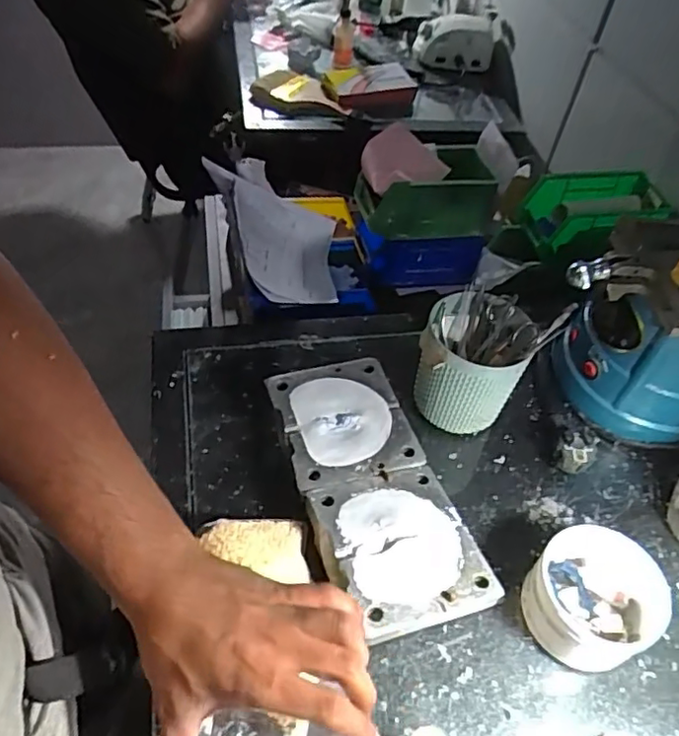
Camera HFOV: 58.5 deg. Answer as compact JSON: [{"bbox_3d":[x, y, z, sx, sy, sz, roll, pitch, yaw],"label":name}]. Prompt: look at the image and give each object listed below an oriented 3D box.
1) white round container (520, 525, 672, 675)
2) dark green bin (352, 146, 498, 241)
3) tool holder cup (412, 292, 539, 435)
[{"bbox_3d":[0.199,0.180,0.476,0.107,0.059,0.095,-22,55,-24],"label":"white round container"},{"bbox_3d":[0.118,-0.243,0.832,0.171,0.085,0.098,-4,49,-11],"label":"dark green bin"},{"bbox_3d":[0.122,0.000,0.585,0.093,0.115,0.087,3,48,-4],"label":"tool holder cup"}]

